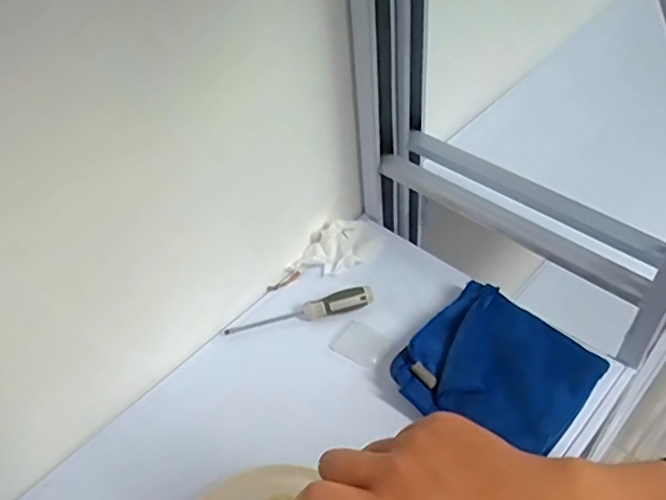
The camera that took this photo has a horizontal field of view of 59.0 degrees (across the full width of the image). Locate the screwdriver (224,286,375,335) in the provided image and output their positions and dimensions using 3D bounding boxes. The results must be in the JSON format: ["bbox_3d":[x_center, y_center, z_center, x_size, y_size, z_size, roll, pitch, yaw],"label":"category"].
[{"bbox_3d":[-0.041,0.079,0.737,0.185,0.033,0.027,-11,47,-5],"label":"screwdriver"}]

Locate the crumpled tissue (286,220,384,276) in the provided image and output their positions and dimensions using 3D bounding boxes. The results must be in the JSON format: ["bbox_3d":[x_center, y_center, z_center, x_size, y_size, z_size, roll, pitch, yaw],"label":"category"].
[{"bbox_3d":[0.010,-0.004,0.800,0.130,0.041,0.075,-37,54,-26],"label":"crumpled tissue"}]

